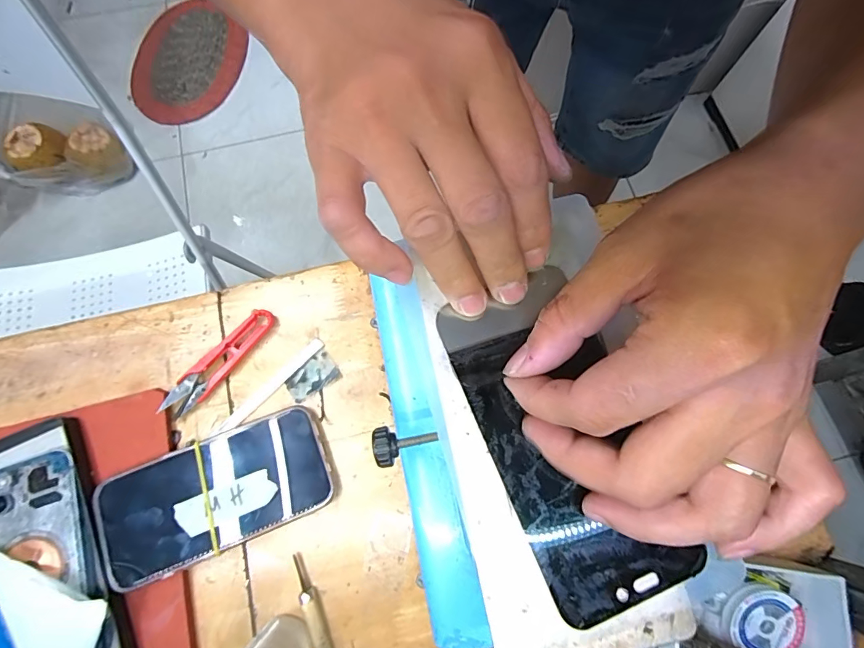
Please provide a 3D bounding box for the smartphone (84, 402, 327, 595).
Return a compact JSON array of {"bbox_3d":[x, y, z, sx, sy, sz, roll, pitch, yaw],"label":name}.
[{"bbox_3d":[-0.147,0.116,0.292,0.147,0.014,0.072,-22,75,-6],"label":"smartphone"}]

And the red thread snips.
[{"bbox_3d":[-0.161,0.028,0.325,0.022,0.013,0.098,38,77,10],"label":"red thread snips"}]

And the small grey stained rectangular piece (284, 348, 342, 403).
[{"bbox_3d":[-0.092,0.041,0.329,0.038,0.004,0.026,-37,73,-7],"label":"small grey stained rectangular piece"}]

